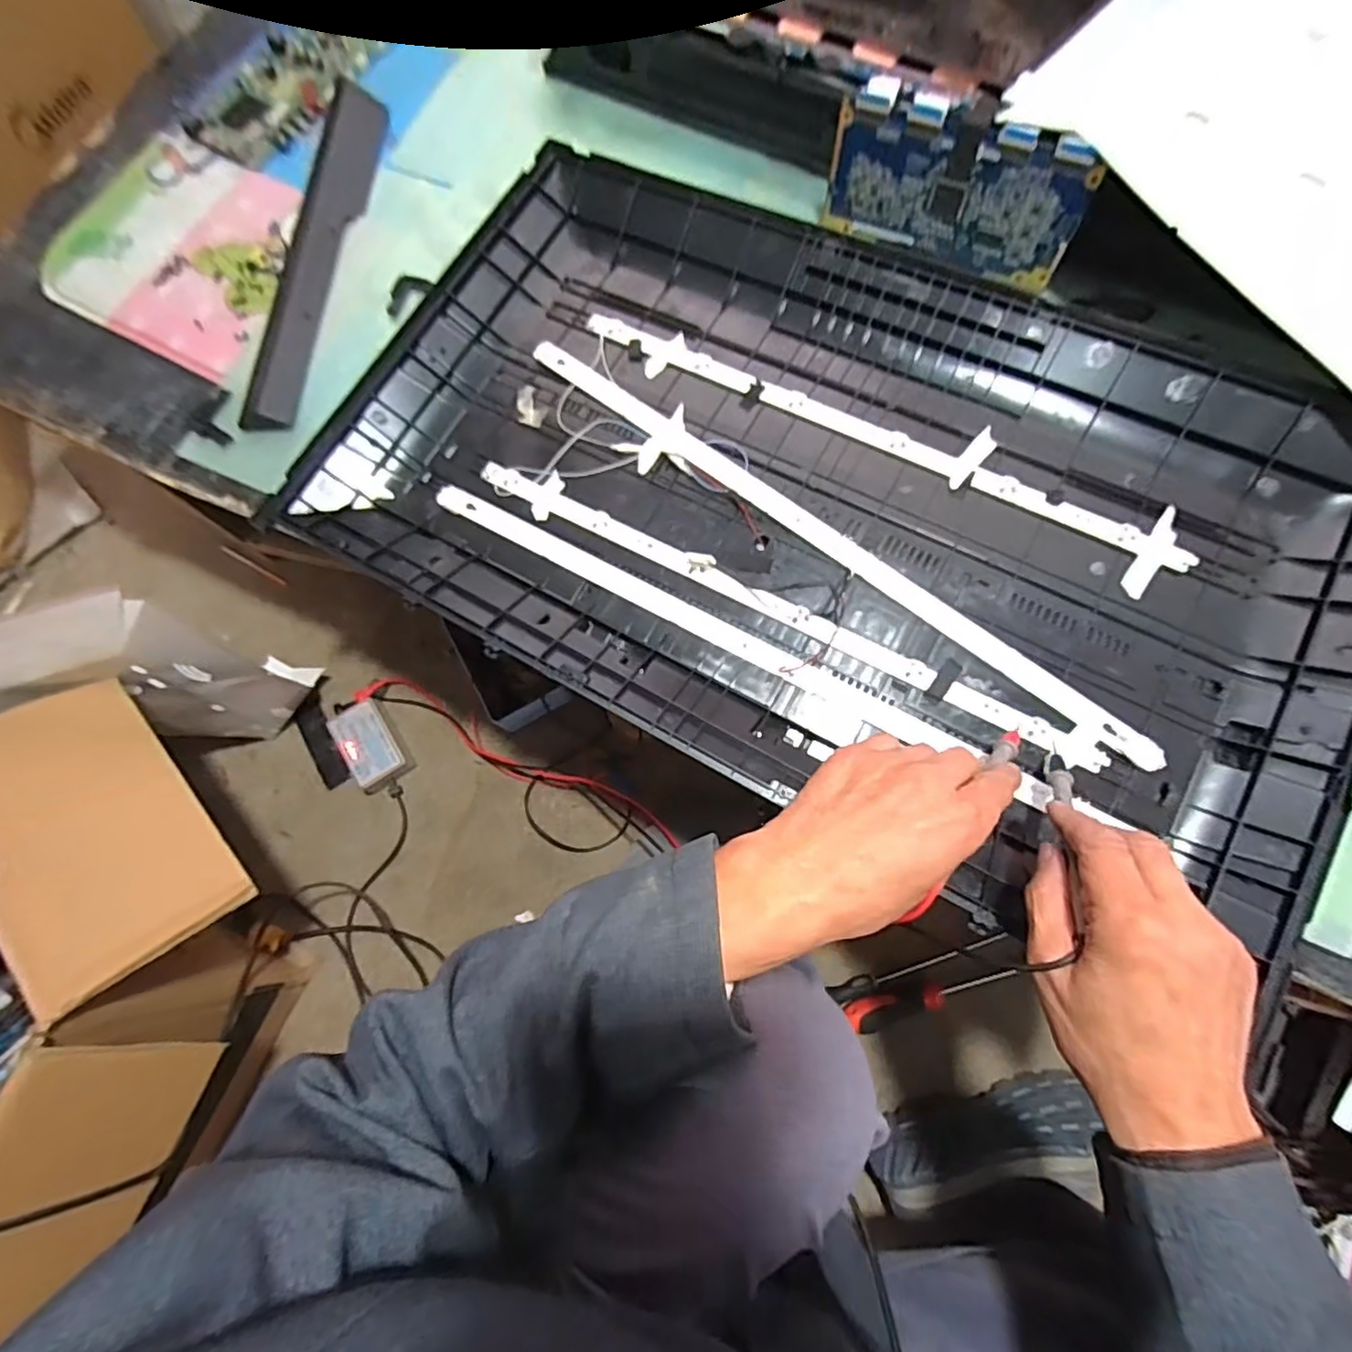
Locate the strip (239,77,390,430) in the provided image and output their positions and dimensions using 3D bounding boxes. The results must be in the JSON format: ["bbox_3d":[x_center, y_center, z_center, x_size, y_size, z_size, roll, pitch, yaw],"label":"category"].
[{"bbox_3d":[-0.327,-0.400,0.591,0.064,0.014,0.388,4,73,2],"label":"strip"}]

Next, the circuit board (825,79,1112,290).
[{"bbox_3d":[0.216,-0.381,0.503,0.193,0.102,0.007,27,68,11],"label":"circuit board"}]

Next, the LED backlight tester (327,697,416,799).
[{"bbox_3d":[-0.356,0.082,0.747,0.063,0.043,0.108,-28,75,-7],"label":"LED backlight tester"}]

